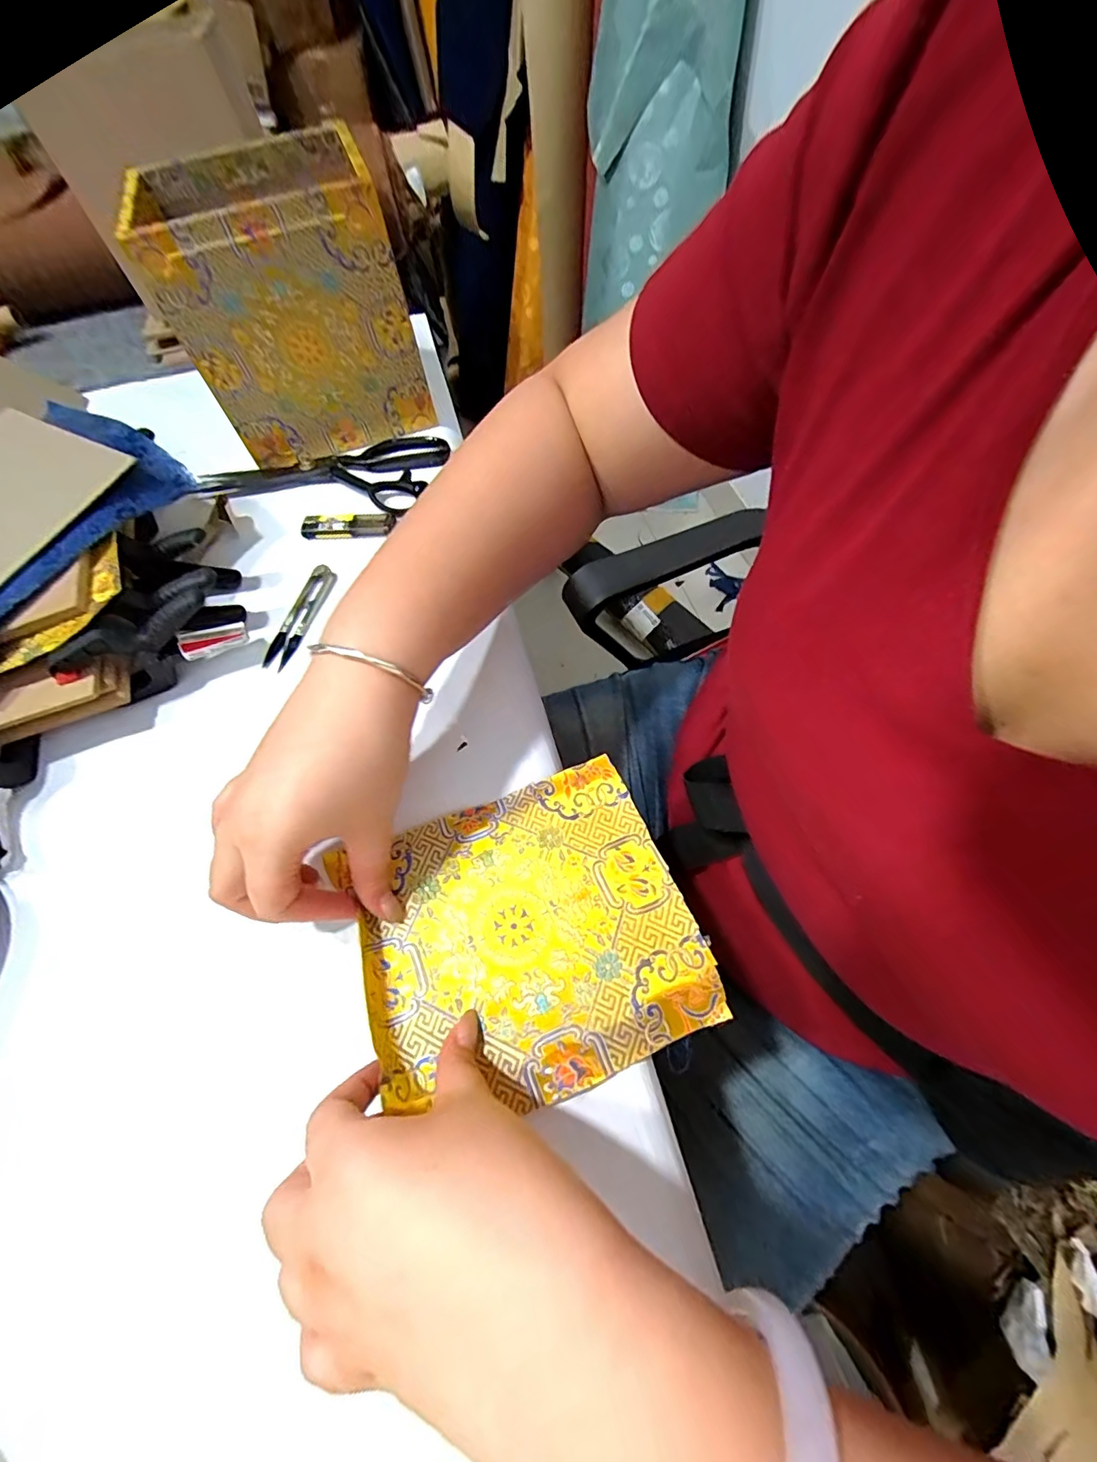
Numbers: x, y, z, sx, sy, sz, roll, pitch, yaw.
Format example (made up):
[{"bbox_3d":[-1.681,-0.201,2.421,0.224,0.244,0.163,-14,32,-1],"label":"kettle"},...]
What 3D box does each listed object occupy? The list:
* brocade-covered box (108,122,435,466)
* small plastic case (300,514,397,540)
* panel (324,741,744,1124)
[{"bbox_3d":[-0.234,-0.383,0.475,0.182,0.189,0.167,-22,62,-8],"label":"brocade-covered box"},{"bbox_3d":[-0.180,-0.184,0.462,0.080,0.017,0.016,-4,61,2],"label":"small plastic case"},{"bbox_3d":[-0.014,0.110,0.289,0.175,0.012,0.159,-21,62,-8],"label":"panel"}]

